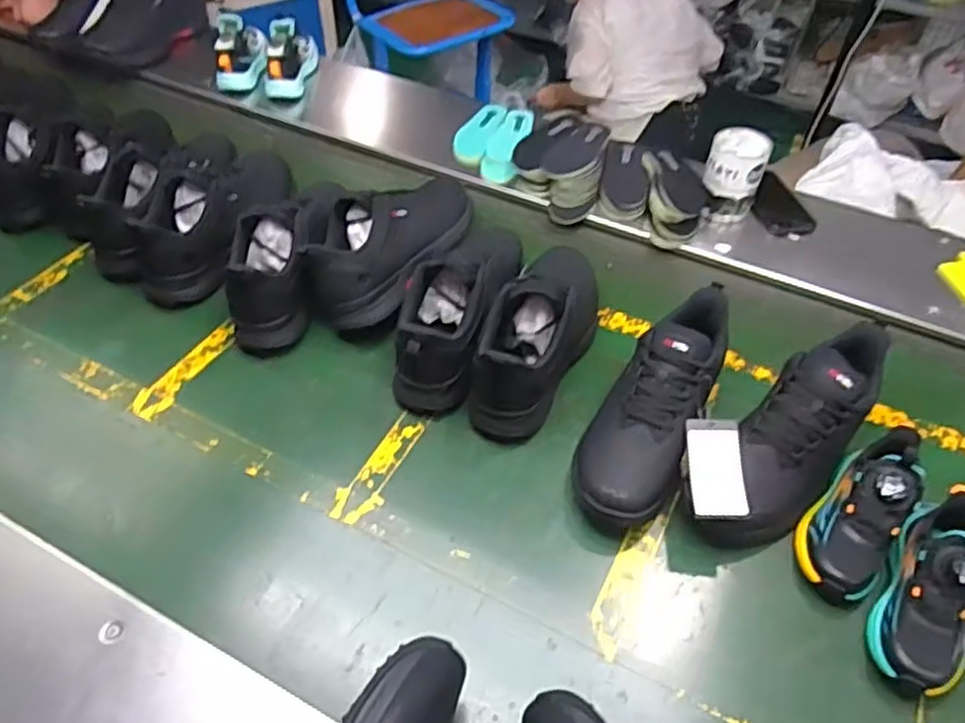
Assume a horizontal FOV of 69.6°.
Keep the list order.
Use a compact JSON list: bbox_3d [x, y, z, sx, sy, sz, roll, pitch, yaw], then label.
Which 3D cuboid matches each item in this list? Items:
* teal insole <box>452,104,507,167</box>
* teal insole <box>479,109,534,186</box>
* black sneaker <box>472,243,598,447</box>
[{"bbox_3d":[-0.008,-0.415,1.253,0.073,0.031,0.202,15,47,11],"label":"teal insole"},{"bbox_3d":[0.045,-0.383,1.207,0.062,0.021,0.212,14,52,5],"label":"teal insole"},{"bbox_3d":[0.078,-0.042,0.867,0.115,0.155,0.275,23,52,15],"label":"black sneaker"}]

